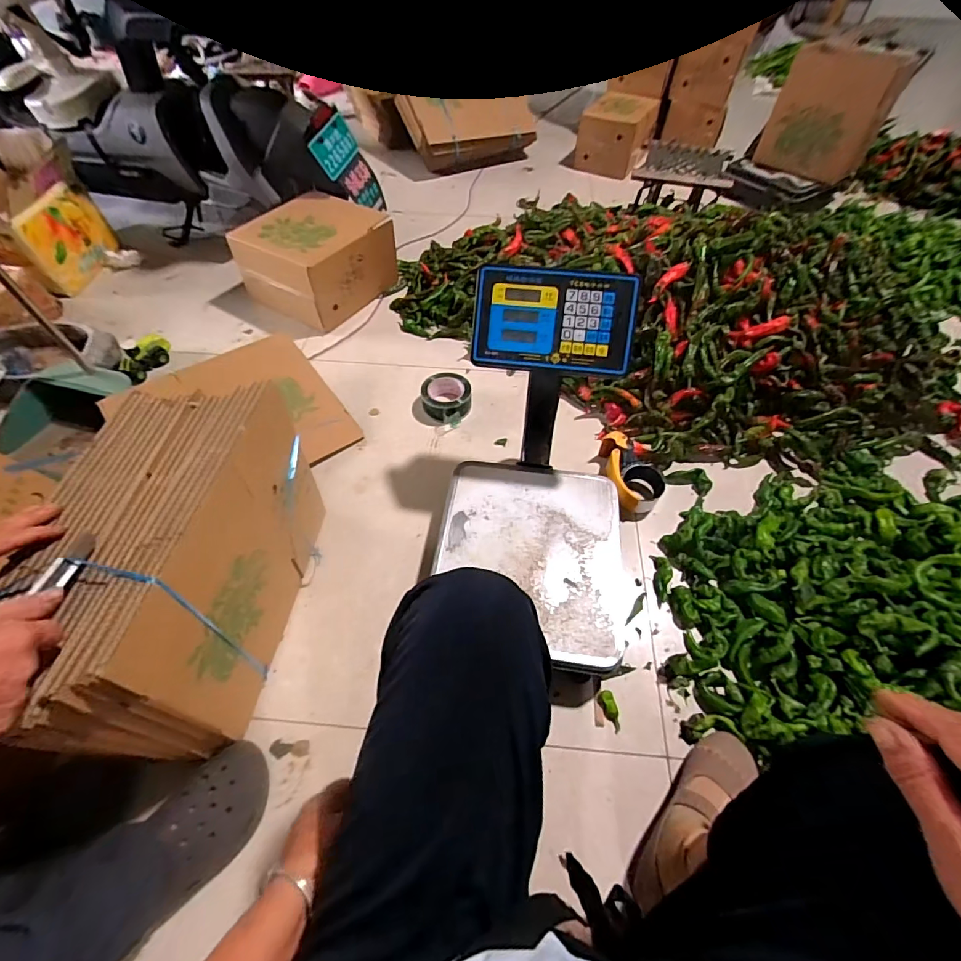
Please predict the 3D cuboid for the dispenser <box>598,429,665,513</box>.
[{"bbox_3d":[0.311,-0.013,0.947,0.110,0.075,0.175,2,54,1],"label":"dispenser"}]

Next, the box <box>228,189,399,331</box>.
[{"bbox_3d":[-0.450,-0.621,1.272,0.322,0.186,0.331,30,59,19],"label":"box"}]

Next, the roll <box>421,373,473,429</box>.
[{"bbox_3d":[-0.070,-0.191,1.060,0.115,0.062,0.109,39,63,24],"label":"roll"}]

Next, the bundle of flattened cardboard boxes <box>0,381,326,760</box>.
[{"bbox_3d":[-0.403,0.127,0.644,0.181,0.348,0.425,6,55,4],"label":"bundle of flattened cardboard boxes"}]

